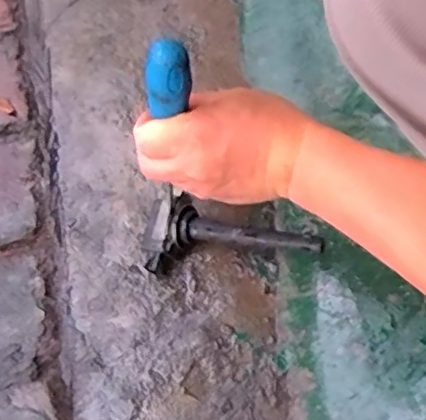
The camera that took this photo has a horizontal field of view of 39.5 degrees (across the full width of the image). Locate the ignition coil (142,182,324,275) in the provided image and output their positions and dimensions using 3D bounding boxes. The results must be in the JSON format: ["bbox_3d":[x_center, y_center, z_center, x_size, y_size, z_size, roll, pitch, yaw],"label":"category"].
[{"bbox_3d":[0.016,0.026,0.515,0.156,0.035,0.069,4,71,20],"label":"ignition coil"}]

